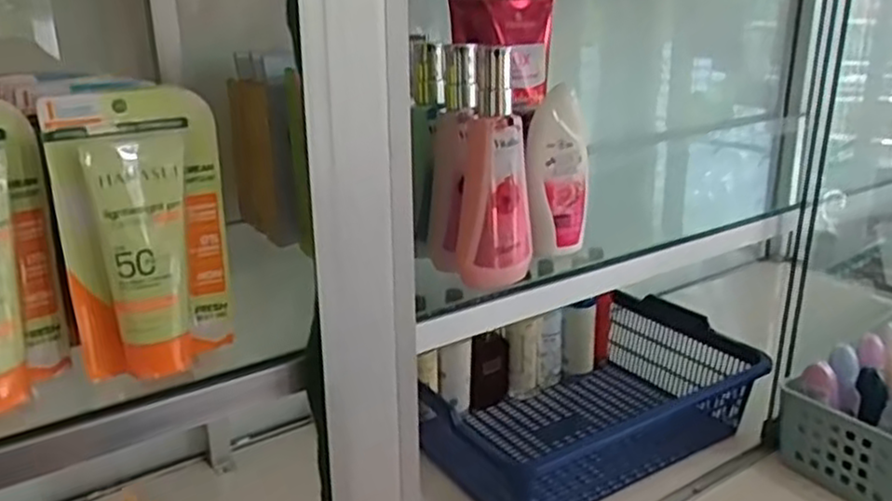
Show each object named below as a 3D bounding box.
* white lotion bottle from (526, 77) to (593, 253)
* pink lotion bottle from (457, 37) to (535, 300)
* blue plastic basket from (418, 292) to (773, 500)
[{"bbox_3d":[0.081,-0.056,0.552,0.051,0.119,0.025,-13,23,-34],"label":"white lotion bottle"},{"bbox_3d":[0.036,-0.055,0.505,0.050,0.157,0.048,4,20,9],"label":"pink lotion bottle"},{"bbox_3d":[0.136,0.152,0.766,0.332,0.097,0.185,-11,23,-30],"label":"blue plastic basket"}]

